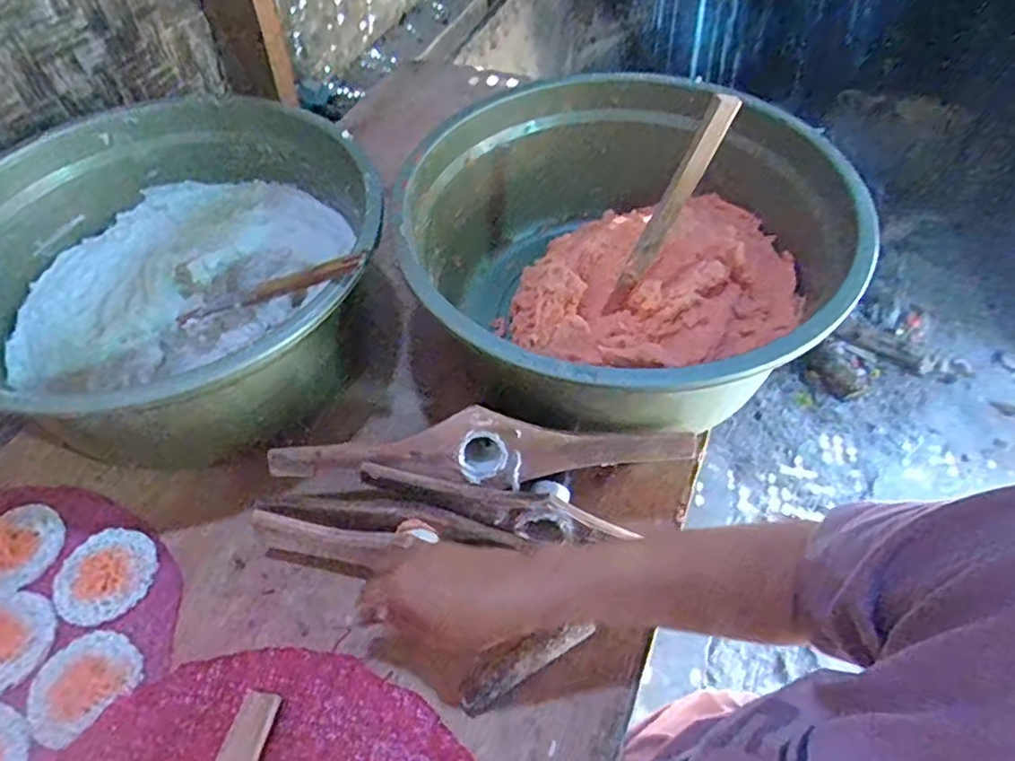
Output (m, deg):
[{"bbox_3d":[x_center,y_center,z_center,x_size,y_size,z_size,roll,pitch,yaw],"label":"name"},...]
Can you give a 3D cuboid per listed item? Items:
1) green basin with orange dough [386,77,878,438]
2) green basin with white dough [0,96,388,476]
[{"bbox_3d":[0.108,-0.115,0.632,0.395,0.176,0.408,-1,52,1],"label":"green basin with orange dough"},{"bbox_3d":[-0.332,-0.100,0.653,0.393,0.185,0.386,-1,52,1],"label":"green basin with white dough"}]

